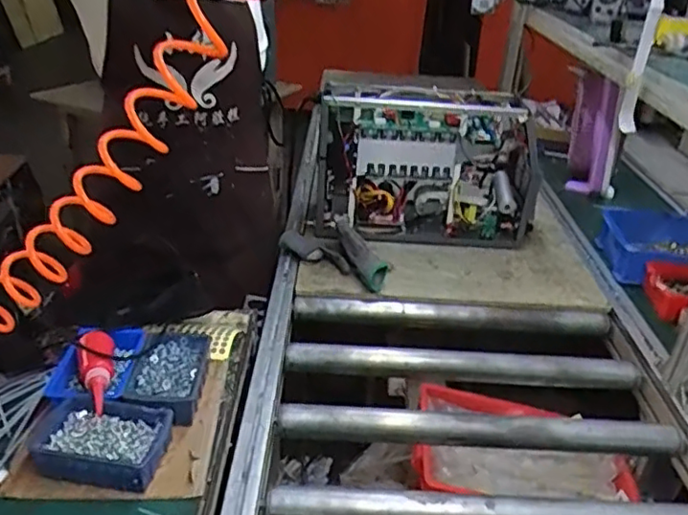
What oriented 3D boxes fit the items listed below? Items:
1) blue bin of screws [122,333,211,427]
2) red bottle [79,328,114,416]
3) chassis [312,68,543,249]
[{"bbox_3d":[-0.244,0.165,0.873,0.094,0.043,0.168,0,30,-3],"label":"blue bin of screws"},{"bbox_3d":[-0.328,0.142,0.827,0.047,0.038,0.154,-10,32,-19],"label":"red bottle"},{"bbox_3d":[0.176,-0.207,1.383,0.480,0.290,0.241,5,30,5],"label":"chassis"}]

